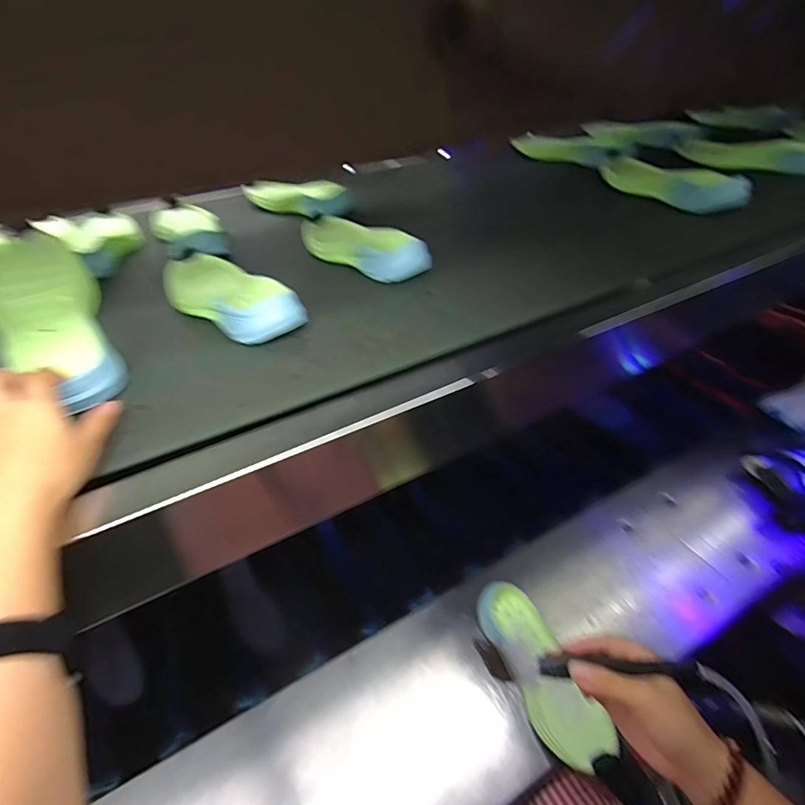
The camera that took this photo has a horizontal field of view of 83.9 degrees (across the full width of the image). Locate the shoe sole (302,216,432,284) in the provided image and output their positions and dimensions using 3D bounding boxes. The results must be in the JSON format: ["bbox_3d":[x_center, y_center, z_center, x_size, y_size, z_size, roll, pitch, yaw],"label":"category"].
[{"bbox_3d":[-0.071,-0.229,0.628,0.083,0.035,0.241,-31,50,-27],"label":"shoe sole"}]

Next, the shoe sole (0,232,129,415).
[{"bbox_3d":[-0.345,-0.087,0.438,0.097,0.033,0.267,-31,62,-27],"label":"shoe sole"}]

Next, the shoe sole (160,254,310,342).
[{"bbox_3d":[-0.214,-0.131,0.528,0.091,0.034,0.231,-32,50,-27],"label":"shoe sole"}]

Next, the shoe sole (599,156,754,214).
[{"bbox_3d":[0.520,-0.406,0.855,0.035,0.102,0.297,-46,41,6],"label":"shoe sole"}]

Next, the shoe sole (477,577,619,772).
[{"bbox_3d":[0.178,0.341,0.585,0.079,0.026,0.223,-16,41,-14],"label":"shoe sole"}]

